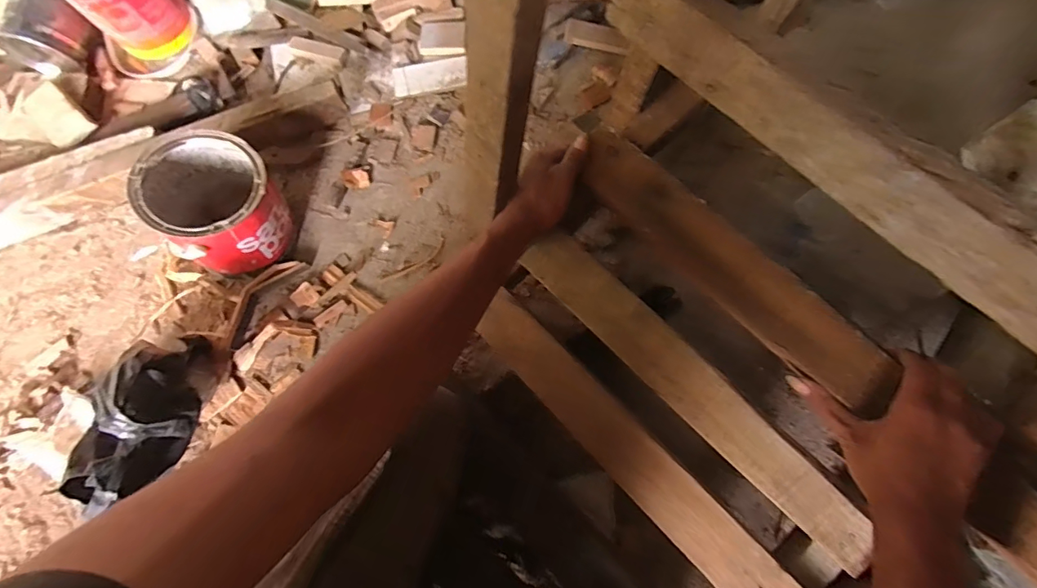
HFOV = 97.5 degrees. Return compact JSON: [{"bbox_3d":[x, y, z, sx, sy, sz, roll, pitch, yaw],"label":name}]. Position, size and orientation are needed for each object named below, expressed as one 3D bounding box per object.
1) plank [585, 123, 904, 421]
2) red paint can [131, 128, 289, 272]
[{"bbox_3d":[0.192,-0.031,0.435,0.335,0.021,0.059,45,118,14],"label":"plank"},{"bbox_3d":[-0.404,-0.120,0.623,0.154,0.138,0.158,32,77,11],"label":"red paint can"}]

